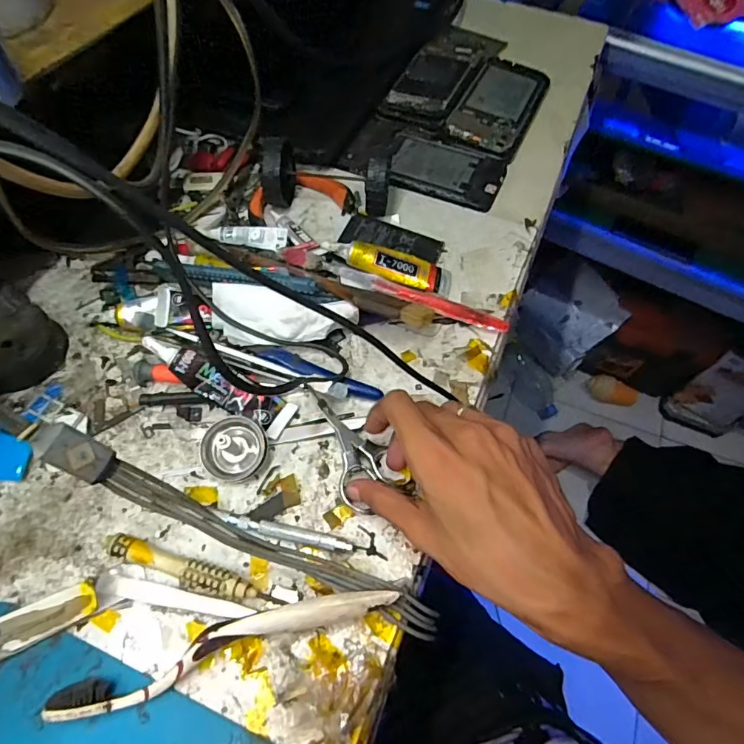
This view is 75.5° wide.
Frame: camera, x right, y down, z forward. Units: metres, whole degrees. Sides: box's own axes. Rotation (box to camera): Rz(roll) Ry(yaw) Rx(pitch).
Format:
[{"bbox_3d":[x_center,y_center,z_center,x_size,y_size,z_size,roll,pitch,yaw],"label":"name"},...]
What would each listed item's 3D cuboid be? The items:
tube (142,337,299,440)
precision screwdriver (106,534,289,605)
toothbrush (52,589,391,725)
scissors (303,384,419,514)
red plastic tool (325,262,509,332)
[{"bbox_3d":[-0.103,0.008,0.325,0.107,0.011,0.028,30,62,-3],"label":"tube"},{"bbox_3d":[-0.101,0.114,0.272,0.104,0.014,0.014,16,60,7],"label":"precision screwdriver"},{"bbox_3d":[-0.074,0.142,0.250,0.176,0.024,0.019,-16,62,-11],"label":"toothbrush"},{"bbox_3d":[-0.018,0.046,0.315,0.038,0.007,0.095,-29,70,-17],"label":"scissors"},{"bbox_3d":[0.032,-0.058,0.378,0.150,0.016,0.015,20,61,9],"label":"red plastic tool"}]

